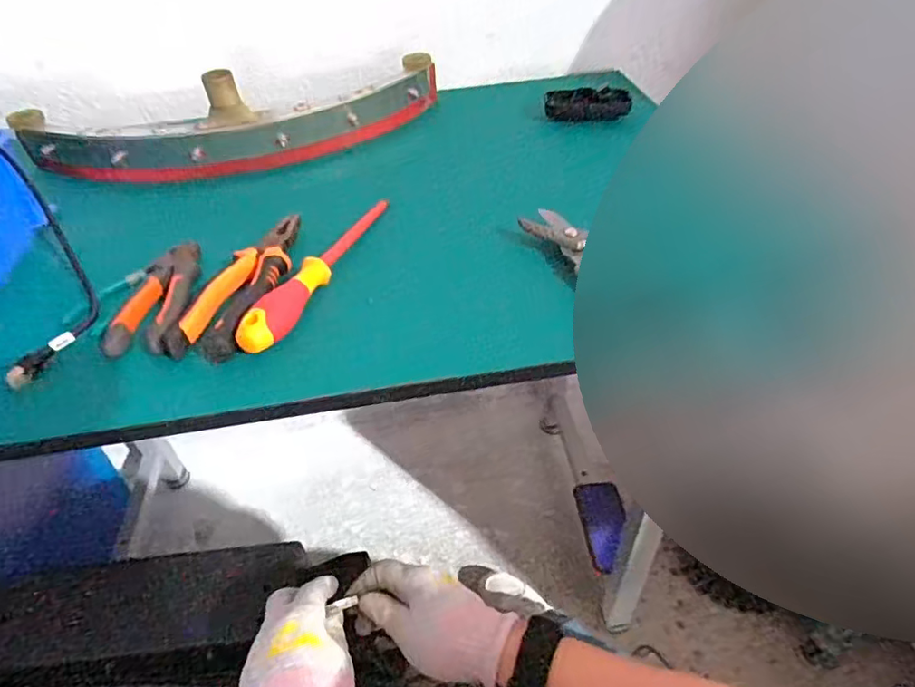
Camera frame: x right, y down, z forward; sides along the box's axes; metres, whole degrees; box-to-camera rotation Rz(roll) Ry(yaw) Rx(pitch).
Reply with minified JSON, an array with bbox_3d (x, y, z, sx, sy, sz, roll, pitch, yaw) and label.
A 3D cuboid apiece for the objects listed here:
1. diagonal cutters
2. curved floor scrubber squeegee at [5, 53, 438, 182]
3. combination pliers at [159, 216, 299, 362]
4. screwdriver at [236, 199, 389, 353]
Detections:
[{"bbox_3d":[-0.262,-0.042,0.499,0.051,0.019,0.134,-4,43,1],"label":"diagonal cutters"},{"bbox_3d":[-0.264,-0.287,0.716,0.512,0.117,0.101,-16,44,-12],"label":"curved floor scrubber squeegee"},{"bbox_3d":[-0.193,-0.054,0.509,0.066,0.025,0.185,5,43,10],"label":"combination pliers"},{"bbox_3d":[-0.127,-0.074,0.519,0.031,0.033,0.238,10,45,16],"label":"screwdriver"}]

